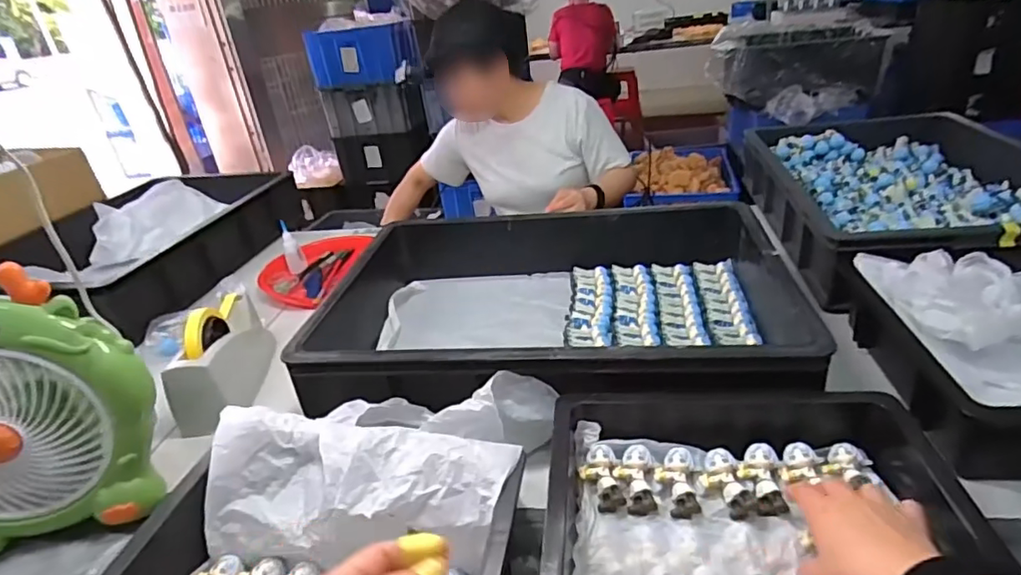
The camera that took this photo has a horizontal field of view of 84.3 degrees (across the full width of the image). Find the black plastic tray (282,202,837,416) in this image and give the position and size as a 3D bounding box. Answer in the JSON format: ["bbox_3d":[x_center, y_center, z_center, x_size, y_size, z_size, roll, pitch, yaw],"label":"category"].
[{"bbox_3d":[0.056,0.025,0.769,0.566,0.119,0.406,-2,29,10],"label":"black plastic tray"}]

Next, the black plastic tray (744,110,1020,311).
[{"bbox_3d":[0.636,-0.152,0.930,0.364,0.134,0.578,-2,29,9],"label":"black plastic tray"}]

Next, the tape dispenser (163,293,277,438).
[{"bbox_3d":[-0.399,0.087,0.781,0.076,0.122,0.204,-9,28,-3],"label":"tape dispenser"}]

